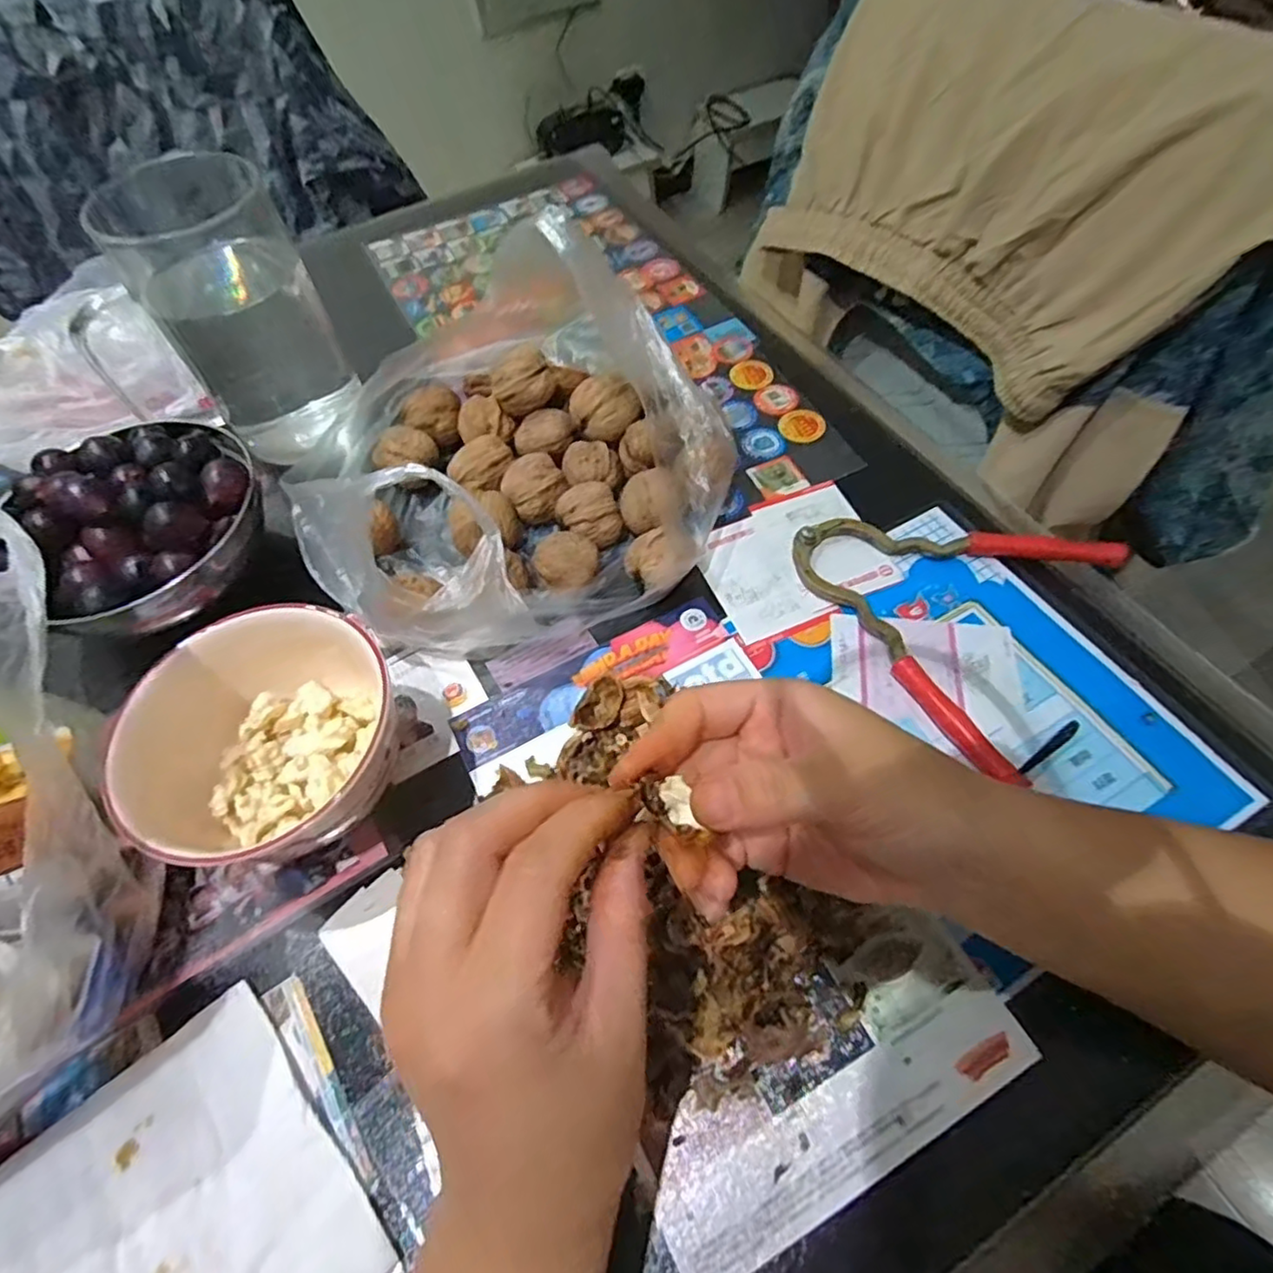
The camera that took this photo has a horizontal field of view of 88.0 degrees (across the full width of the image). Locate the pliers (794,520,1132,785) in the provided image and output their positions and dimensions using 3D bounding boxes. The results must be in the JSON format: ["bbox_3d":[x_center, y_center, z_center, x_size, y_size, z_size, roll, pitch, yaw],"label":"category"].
[{"bbox_3d":[0.158,-0.022,0.357,0.149,0.019,0.149,30,65,20],"label":"pliers"}]

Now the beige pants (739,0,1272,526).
[{"bbox_3d":[0.336,-0.368,0.587,0.199,0.282,0.445,-29,61,-13],"label":"beige pants"}]

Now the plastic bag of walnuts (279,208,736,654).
[{"bbox_3d":[-0.060,-0.100,0.372,0.223,0.091,0.210,0,59,4],"label":"plastic bag of walnuts"}]

